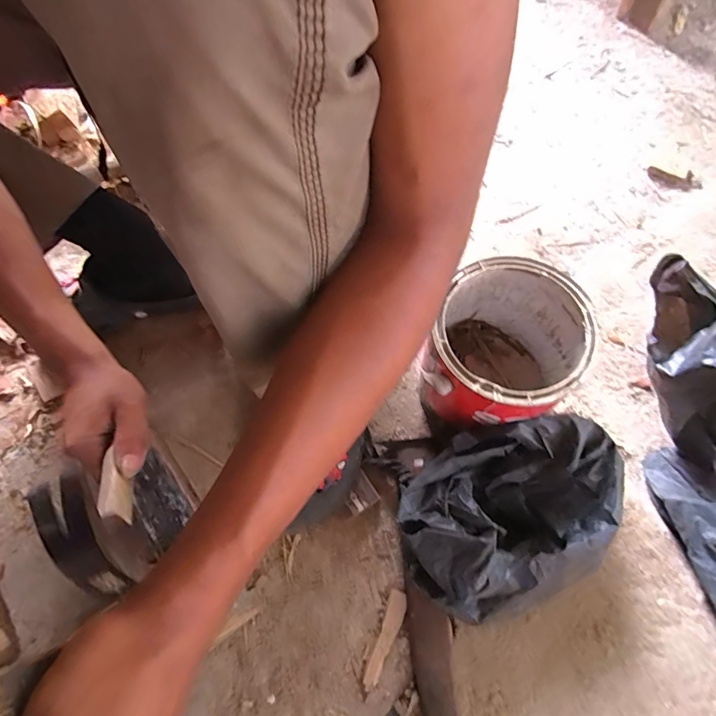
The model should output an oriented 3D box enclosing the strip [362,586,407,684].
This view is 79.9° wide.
[{"bbox_3d":[0.030,0.286,0.438,0.020,0.007,0.087,18,72,12],"label":"strip"}]

